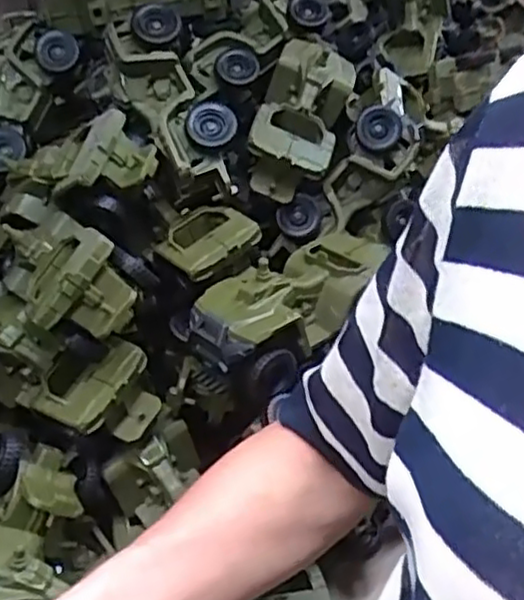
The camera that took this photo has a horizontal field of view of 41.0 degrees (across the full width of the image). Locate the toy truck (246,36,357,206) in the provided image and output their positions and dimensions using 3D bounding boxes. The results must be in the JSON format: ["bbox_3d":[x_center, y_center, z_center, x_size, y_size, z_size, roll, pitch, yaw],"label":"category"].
[{"bbox_3d":[0.038,-0.176,0.686,0.082,0.065,0.178,12,60,12],"label":"toy truck"}]

